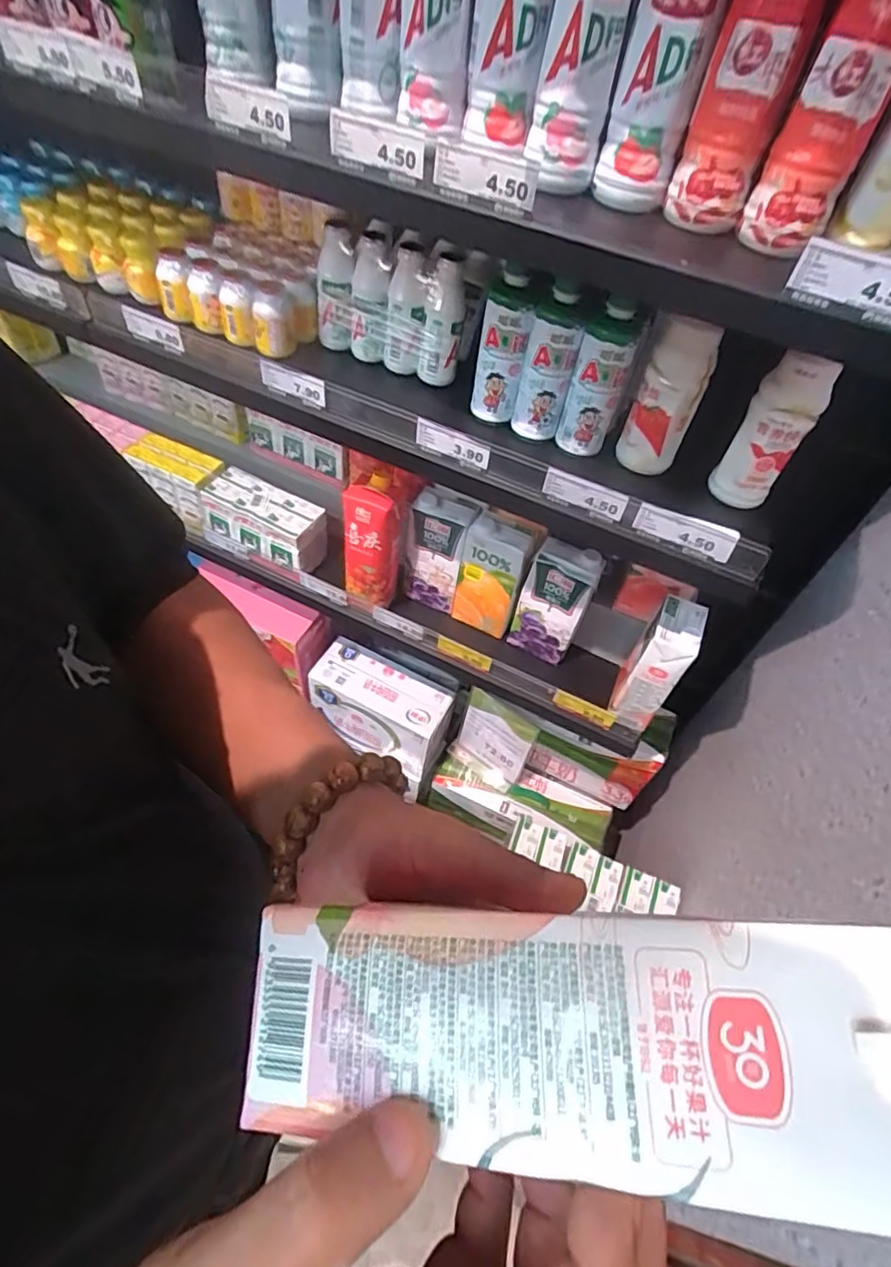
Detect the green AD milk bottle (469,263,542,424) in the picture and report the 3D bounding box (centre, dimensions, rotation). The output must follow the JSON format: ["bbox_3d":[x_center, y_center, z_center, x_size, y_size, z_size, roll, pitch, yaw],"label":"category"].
[{"bbox_3d":[0.066,-0.331,0.684,0.054,0.162,0.049,9,51,-1],"label":"green AD milk bottle"}]

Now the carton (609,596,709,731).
[{"bbox_3d":[0.297,0.047,0.832,0.062,0.183,0.088,26,53,13],"label":"carton"}]

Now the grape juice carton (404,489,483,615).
[{"bbox_3d":[-0.011,-0.127,0.944,0.099,0.196,0.058,16,51,5],"label":"grape juice carton"}]

